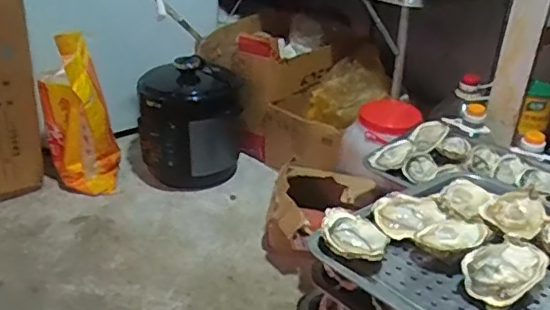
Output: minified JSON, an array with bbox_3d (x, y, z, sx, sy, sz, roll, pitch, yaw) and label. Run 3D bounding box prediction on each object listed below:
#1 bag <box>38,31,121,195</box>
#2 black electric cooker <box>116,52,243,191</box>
[{"bbox_3d":[-0.506,-0.094,1.511,0.178,0.395,0.160,-9,30,-21],"label":"bag"},{"bbox_3d":[-0.233,-0.081,1.613,0.238,0.336,0.249,13,30,19],"label":"black electric cooker"}]

